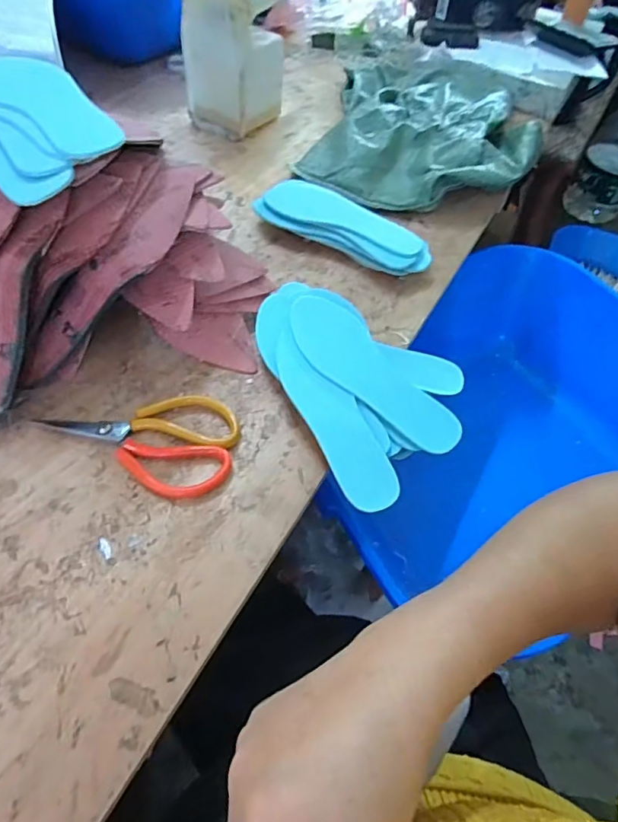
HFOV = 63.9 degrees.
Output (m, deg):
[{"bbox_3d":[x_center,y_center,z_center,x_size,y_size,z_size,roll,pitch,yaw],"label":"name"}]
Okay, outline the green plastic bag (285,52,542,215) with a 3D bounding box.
[{"bbox_3d":[0.199,-0.484,0.824,0.336,0.067,0.475,15,56,6],"label":"green plastic bag"}]

